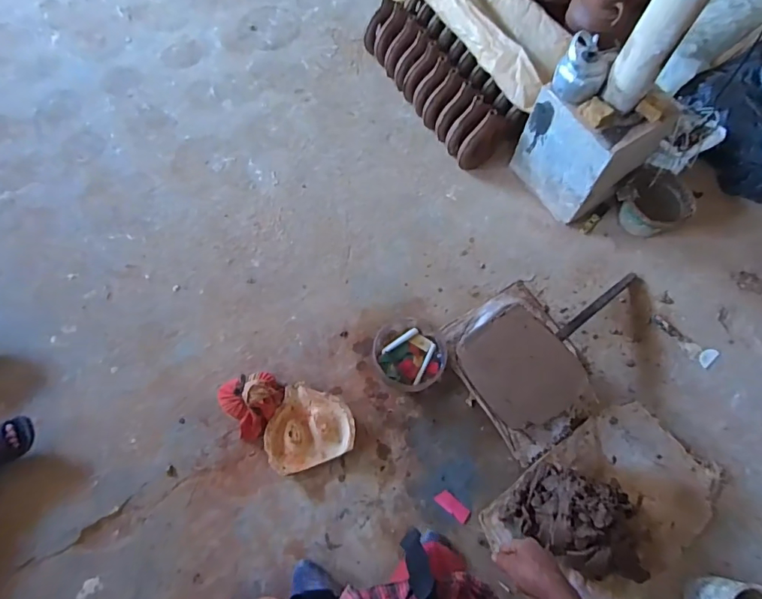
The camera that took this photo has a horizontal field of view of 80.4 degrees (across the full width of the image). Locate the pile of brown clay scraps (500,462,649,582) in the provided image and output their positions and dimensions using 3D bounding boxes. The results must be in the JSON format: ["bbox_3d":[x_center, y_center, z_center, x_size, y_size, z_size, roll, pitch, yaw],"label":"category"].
[{"bbox_3d":[0.577,0.620,1.253,0.367,0.206,0.247,32,71,9],"label":"pile of brown clay scraps"}]

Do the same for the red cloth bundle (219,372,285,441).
[{"bbox_3d":[-0.409,0.328,1.454,0.184,0.112,0.198,1,67,-1],"label":"red cloth bundle"}]

